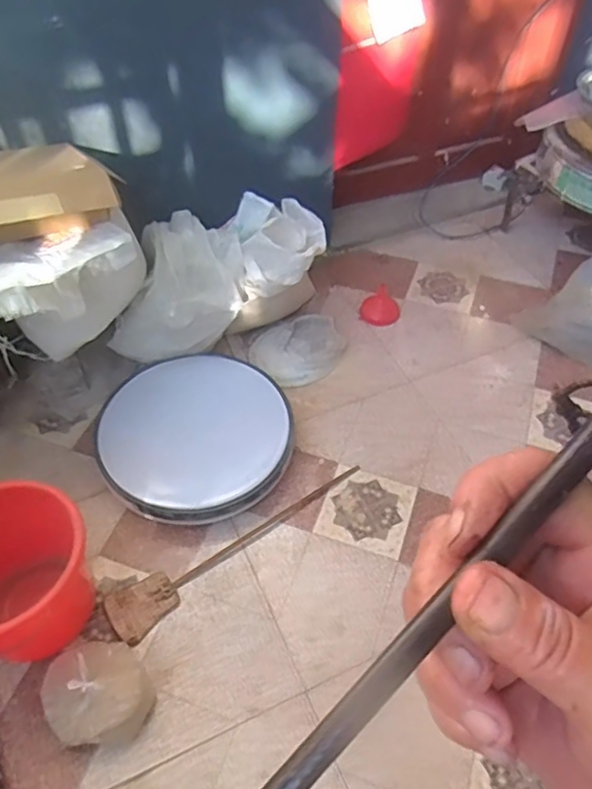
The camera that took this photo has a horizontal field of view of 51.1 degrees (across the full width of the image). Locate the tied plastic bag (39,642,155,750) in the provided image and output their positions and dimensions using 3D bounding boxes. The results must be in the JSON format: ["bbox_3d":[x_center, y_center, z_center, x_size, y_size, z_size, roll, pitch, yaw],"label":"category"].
[{"bbox_3d":[-0.366,0.557,1.135,0.181,0.108,0.167,-19,52,-17],"label":"tied plastic bag"}]

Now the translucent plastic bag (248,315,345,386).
[{"bbox_3d":[0.024,-0.136,1.787,0.290,0.044,0.213,-36,59,-27],"label":"translucent plastic bag"}]

